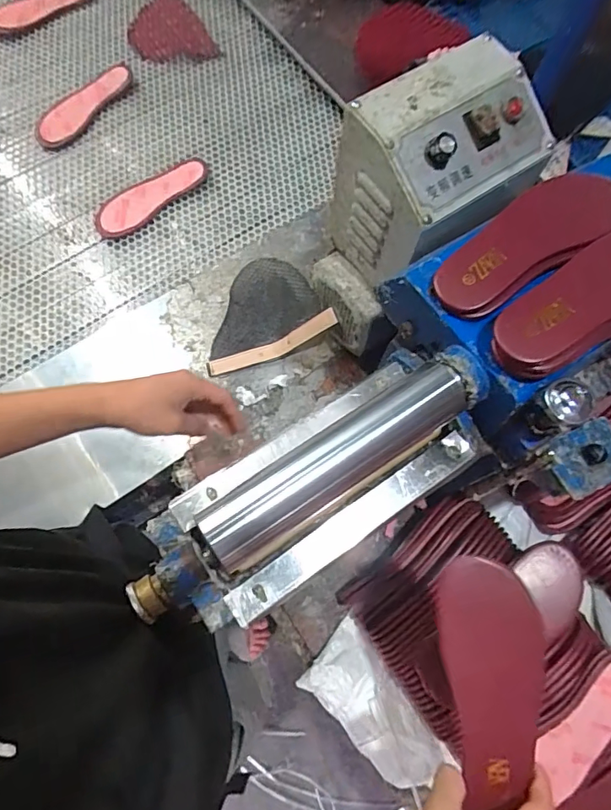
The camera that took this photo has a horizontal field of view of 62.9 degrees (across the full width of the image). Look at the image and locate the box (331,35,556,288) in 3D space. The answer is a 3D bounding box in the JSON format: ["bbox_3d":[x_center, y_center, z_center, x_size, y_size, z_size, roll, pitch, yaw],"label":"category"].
[{"bbox_3d":[0.147,-0.256,0.573,0.187,0.195,0.138,-32,77,-13],"label":"box"}]

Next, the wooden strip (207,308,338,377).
[{"bbox_3d":[-0.049,-0.088,0.764,0.217,0.045,0.022,-21,71,20],"label":"wooden strip"}]

